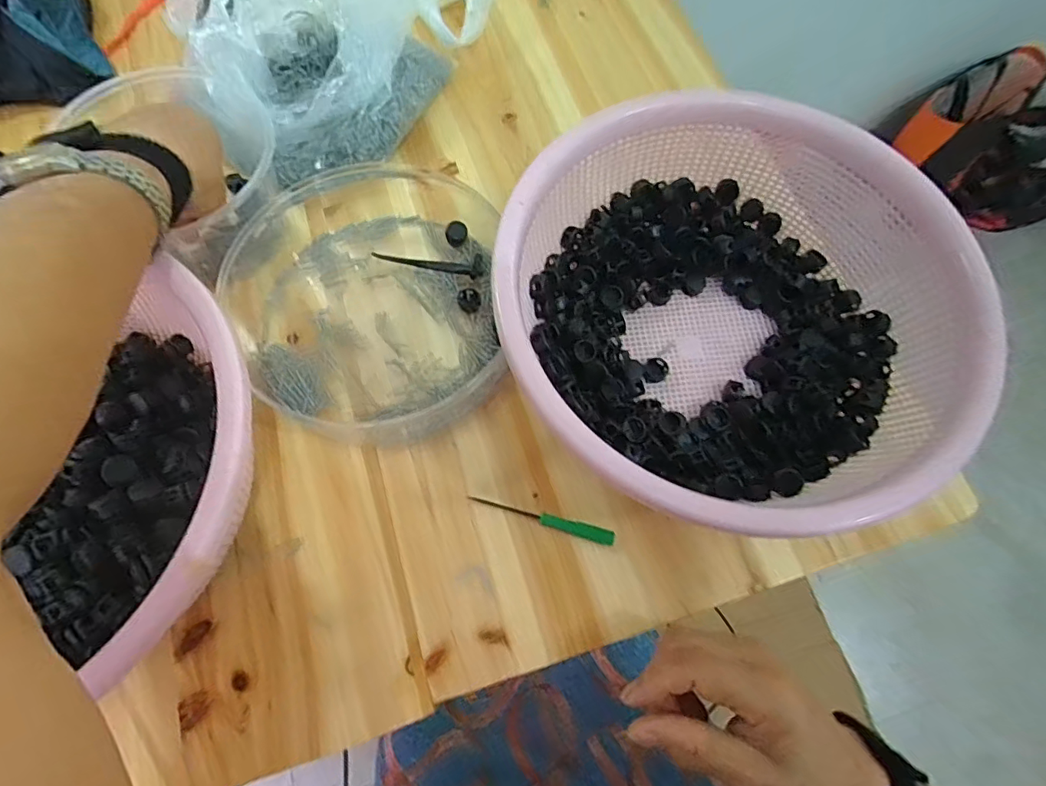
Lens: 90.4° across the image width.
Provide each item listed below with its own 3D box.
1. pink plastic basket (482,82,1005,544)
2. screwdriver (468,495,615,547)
[{"bbox_3d":[0.122,-0.048,0.336,0.269,0.103,0.264,-5,69,-4],"label":"pink plastic basket"},{"bbox_3d":[0.012,0.083,0.340,0.096,0.006,0.010,15,69,4],"label":"screwdriver"}]

